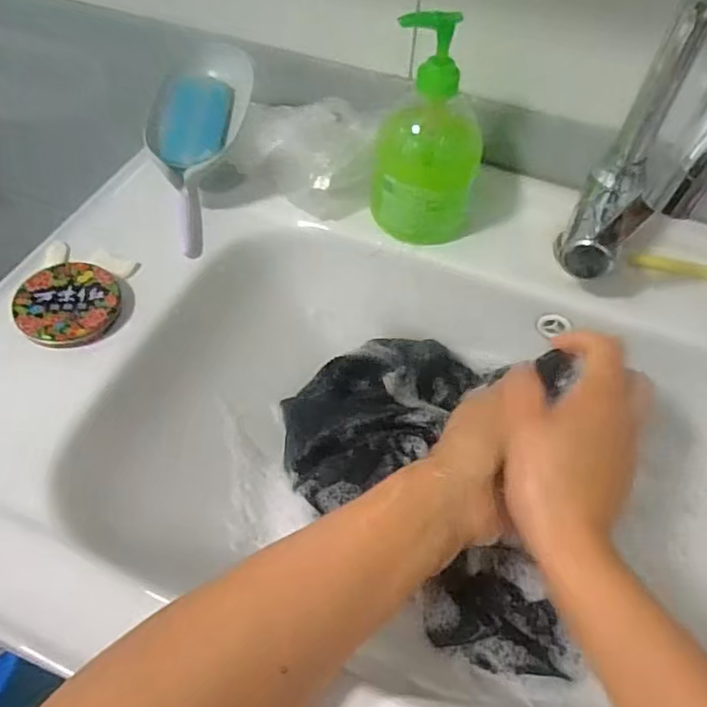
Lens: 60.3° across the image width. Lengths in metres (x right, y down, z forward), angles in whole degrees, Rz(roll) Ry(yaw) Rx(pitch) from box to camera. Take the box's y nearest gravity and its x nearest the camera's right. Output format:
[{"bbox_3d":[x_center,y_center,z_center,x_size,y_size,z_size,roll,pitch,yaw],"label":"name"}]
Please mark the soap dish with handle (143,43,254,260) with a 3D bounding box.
[{"bbox_3d":[-0.132,-0.167,0.504,0.075,0.034,0.171,12,90,6],"label":"soap dish with handle"}]

